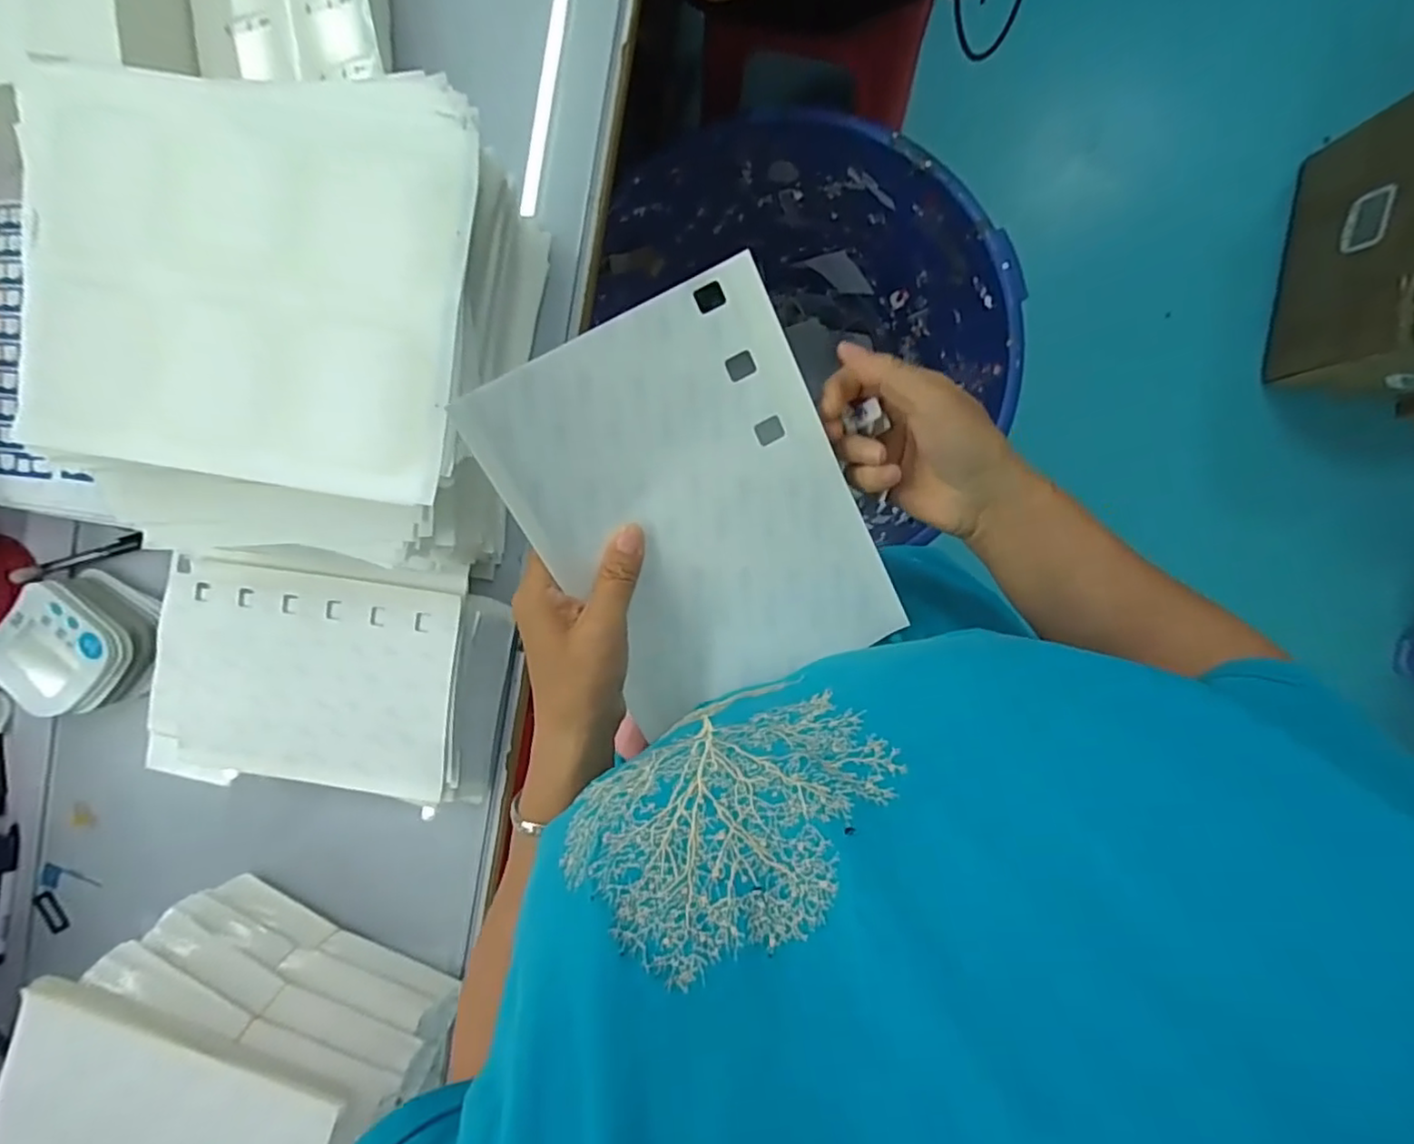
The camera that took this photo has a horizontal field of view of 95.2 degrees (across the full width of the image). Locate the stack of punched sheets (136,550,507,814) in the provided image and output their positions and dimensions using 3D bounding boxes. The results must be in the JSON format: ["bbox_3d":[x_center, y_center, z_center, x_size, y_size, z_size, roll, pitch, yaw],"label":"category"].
[{"bbox_3d":[-0.309,0.082,0.525,0.277,0.034,0.193,5,97,4],"label":"stack of punched sheets"}]

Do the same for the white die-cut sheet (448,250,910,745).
[{"bbox_3d":[-0.003,-0.029,0.347,0.163,0.018,0.212,-28,106,-4],"label":"white die-cut sheet"}]

